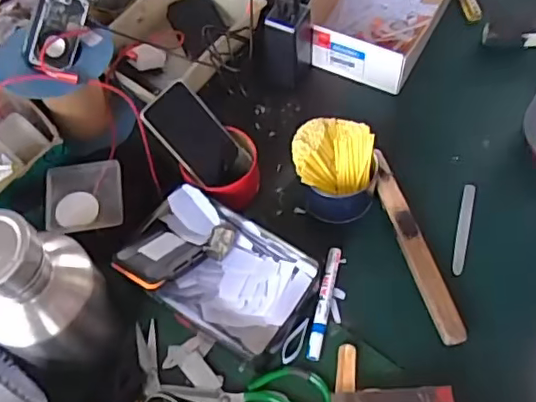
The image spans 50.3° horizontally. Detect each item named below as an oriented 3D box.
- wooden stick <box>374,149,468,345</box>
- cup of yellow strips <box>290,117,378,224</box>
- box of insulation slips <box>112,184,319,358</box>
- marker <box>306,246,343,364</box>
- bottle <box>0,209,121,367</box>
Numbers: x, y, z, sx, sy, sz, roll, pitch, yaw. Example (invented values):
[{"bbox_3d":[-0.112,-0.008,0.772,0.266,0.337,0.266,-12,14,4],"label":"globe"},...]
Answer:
[{"bbox_3d":[0.181,0.049,0.718,0.031,0.016,0.266,-14,62,-5],"label":"wooden stick"},{"bbox_3d":[0.086,-0.040,0.732,0.103,0.102,0.097,-1,62,2],"label":"cup of yellow strips"},{"bbox_3d":[-0.061,0.081,0.677,0.211,0.070,0.138,28,66,16],"label":"box of insulation slips"},{"bbox_3d":[0.069,0.123,0.693,0.017,0.012,0.142,12,63,8],"label":"marker"},{"bbox_3d":[-0.224,0.087,0.590,0.132,0.228,0.107,-42,68,-18],"label":"bottle"}]

